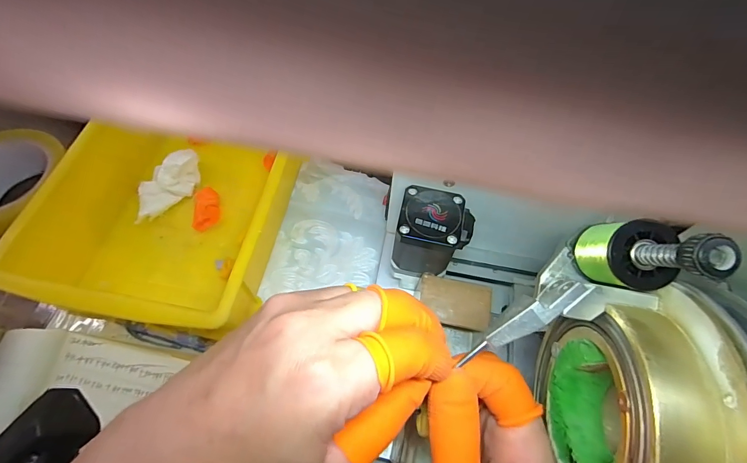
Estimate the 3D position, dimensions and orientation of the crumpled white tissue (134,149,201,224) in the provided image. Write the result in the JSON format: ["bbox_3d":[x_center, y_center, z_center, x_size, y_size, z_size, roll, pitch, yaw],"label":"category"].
[{"bbox_3d":[-0.196,-0.045,0.356,0.035,0.018,0.076,35,66,16],"label":"crumpled white tissue"}]

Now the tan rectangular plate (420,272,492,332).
[{"bbox_3d":[0.058,0.050,0.268,0.049,0.004,0.034,13,62,6],"label":"tan rectangular plate"}]

